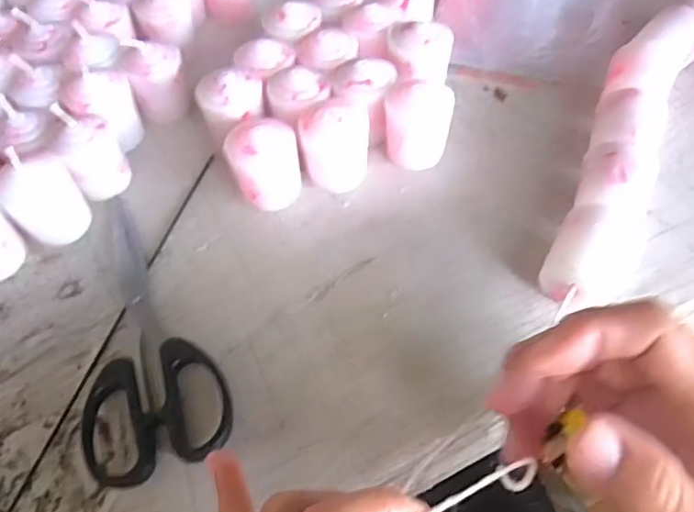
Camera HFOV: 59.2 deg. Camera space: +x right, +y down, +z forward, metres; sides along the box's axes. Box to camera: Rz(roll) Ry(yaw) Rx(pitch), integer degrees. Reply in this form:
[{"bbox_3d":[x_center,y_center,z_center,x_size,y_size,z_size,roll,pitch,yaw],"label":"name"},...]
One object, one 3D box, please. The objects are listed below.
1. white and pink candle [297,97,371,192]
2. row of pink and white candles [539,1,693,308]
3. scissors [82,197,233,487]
[{"bbox_3d":[-0.006,-0.064,0.355,0.038,0.044,0.031,-5,53,-1],"label":"white and pink candle"},{"bbox_3d":[0.187,-0.083,0.358,0.083,0.039,0.283,37,63,27],"label":"row of pink and white candles"},{"bbox_3d":[-0.103,0.031,0.317,0.066,0.012,0.166,-14,53,-7],"label":"scissors"}]

